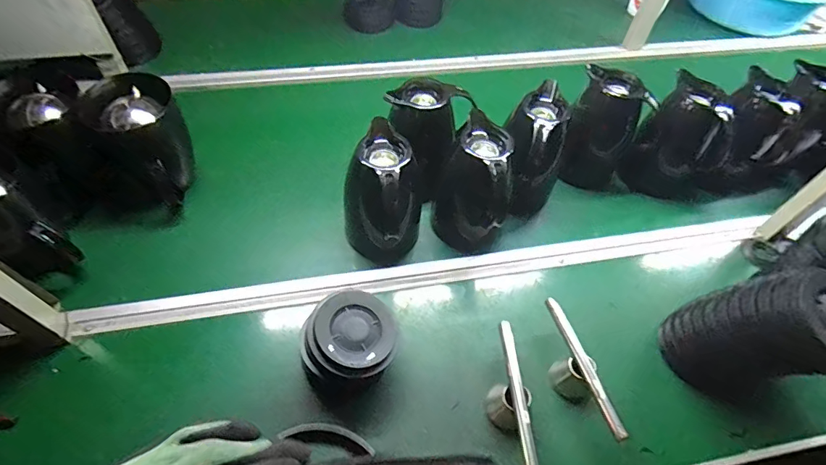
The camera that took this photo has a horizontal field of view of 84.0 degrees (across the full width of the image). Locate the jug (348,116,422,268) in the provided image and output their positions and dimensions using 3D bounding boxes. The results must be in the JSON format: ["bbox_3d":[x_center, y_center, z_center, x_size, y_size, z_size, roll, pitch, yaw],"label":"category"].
[{"bbox_3d":[-0.044,-0.046,0.724,0.100,0.218,0.101,37,60,21],"label":"jug"}]

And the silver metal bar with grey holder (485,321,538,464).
[{"bbox_3d":[0.129,0.228,0.619,0.047,0.065,0.202,-3,55,-6],"label":"silver metal bar with grey holder"}]

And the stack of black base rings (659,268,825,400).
[{"bbox_3d":[0.458,0.148,0.612,0.158,0.225,0.108,17,55,8],"label":"stack of black base rings"}]

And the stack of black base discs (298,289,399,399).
[{"bbox_3d":[-0.087,0.156,0.636,0.115,0.088,0.125,39,61,22],"label":"stack of black base discs"}]

